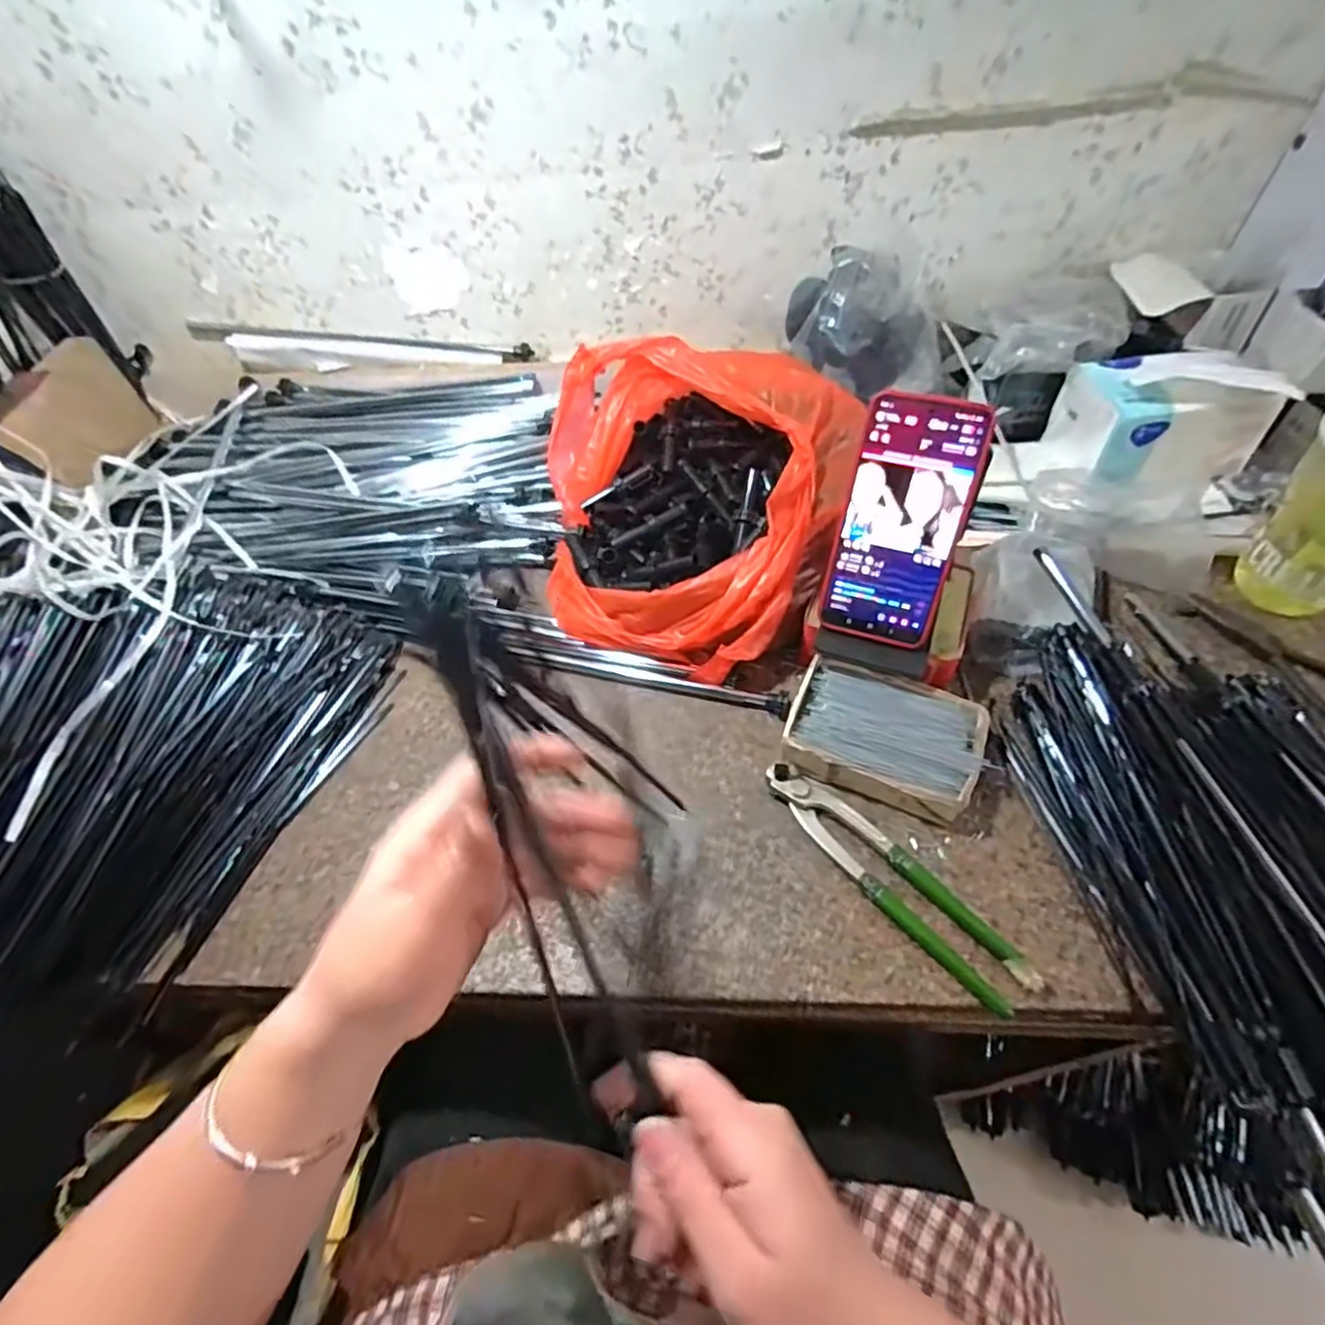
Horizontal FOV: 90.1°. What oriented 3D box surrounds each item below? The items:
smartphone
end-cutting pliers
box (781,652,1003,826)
[{"bbox_3d":[0.162,-0.092,0.451,0.078,0.165,0.008,17,27,17],"label":"smartphone"},{"bbox_3d":[0.148,0.137,0.434,0.041,0.022,0.197,-36,58,-21],"label":"end-cutting pliers"},{"bbox_3d":[0.160,0.055,0.480,0.134,0.040,0.090,20,57,20],"label":"box"}]

